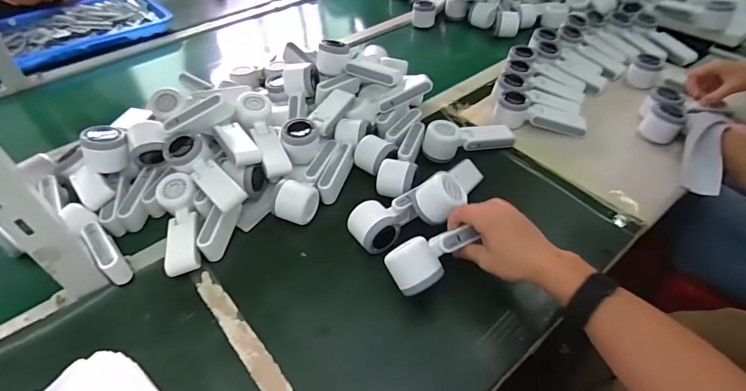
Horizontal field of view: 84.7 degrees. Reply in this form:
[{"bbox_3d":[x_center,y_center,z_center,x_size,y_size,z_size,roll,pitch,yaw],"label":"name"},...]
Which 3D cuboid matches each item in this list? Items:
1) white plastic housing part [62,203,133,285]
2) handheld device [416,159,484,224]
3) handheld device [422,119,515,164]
[{"bbox_3d":[-0.377,0.060,0.560,0.155,0.040,0.030,36,58,28],"label":"white plastic housing part"},{"bbox_3d":[0.125,-0.014,0.593,0.058,0.054,0.156,32,37,25],"label":"handheld device"},{"bbox_3d":[0.166,-0.105,0.708,0.165,0.045,0.057,-15,50,-13],"label":"handheld device"}]

